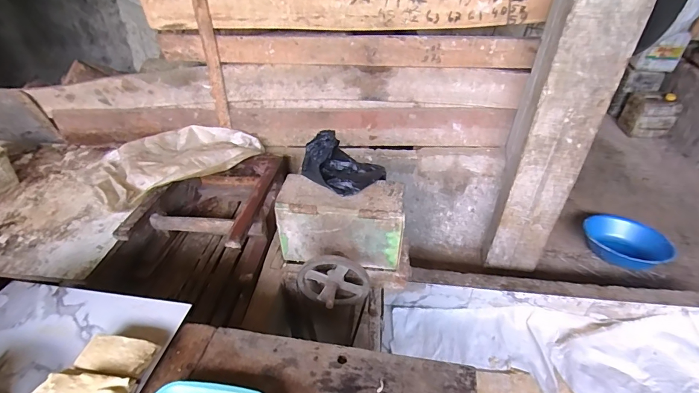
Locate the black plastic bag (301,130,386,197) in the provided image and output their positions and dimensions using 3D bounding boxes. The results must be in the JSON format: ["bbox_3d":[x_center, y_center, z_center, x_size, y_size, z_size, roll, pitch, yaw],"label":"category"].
[{"bbox_3d":[-0.025,-0.100,1.070,0.221,0.085,0.178,26,47,28],"label":"black plastic bag"}]

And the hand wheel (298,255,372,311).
[{"bbox_3d":[-0.046,0.252,1.009,0.196,0.176,0.097,14,34,1],"label":"hand wheel"}]

